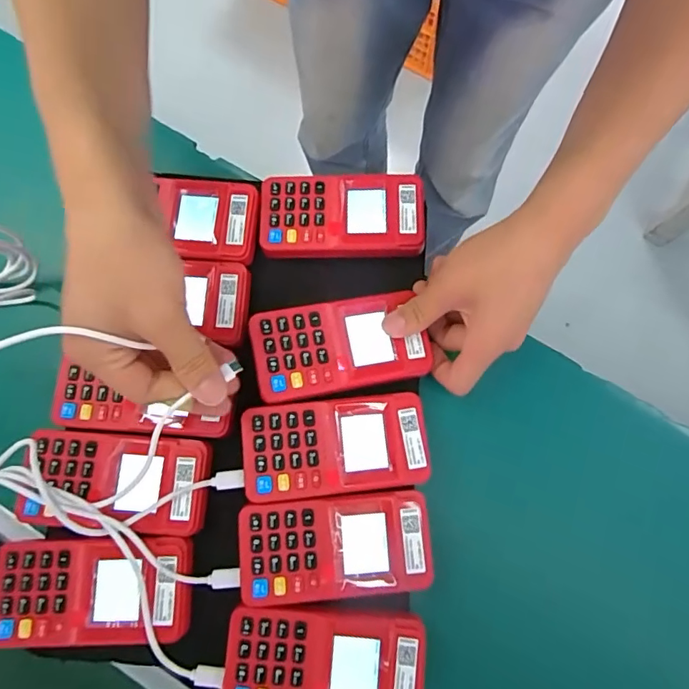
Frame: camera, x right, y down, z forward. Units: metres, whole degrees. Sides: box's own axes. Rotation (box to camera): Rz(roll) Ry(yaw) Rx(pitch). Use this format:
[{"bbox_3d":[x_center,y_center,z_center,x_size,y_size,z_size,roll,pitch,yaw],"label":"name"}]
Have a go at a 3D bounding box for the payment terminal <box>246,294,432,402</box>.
[{"bbox_3d":[-0.003,0.001,0.336,0.114,0.023,0.059,-13,77,-1],"label":"payment terminal"}]

